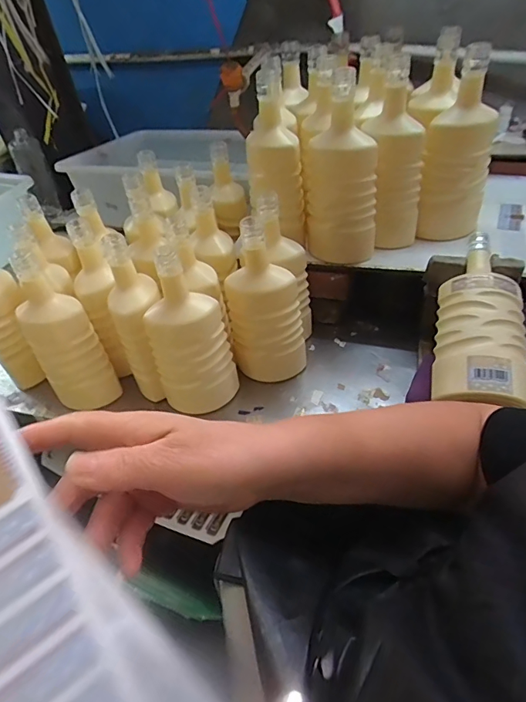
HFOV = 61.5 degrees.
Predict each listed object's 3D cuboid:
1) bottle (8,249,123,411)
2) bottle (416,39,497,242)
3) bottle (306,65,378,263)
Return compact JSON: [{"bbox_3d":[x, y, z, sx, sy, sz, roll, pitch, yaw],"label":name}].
[{"bbox_3d":[-0.277,-0.011,0.619,0.094,0.234,0.077,-29,50,-19],"label":"bottle"},{"bbox_3d":[0.283,-0.281,0.641,0.089,0.250,0.100,12,49,18],"label":"bottle"},{"bbox_3d":[0.111,-0.252,0.628,0.096,0.242,0.092,-3,46,5],"label":"bottle"}]

